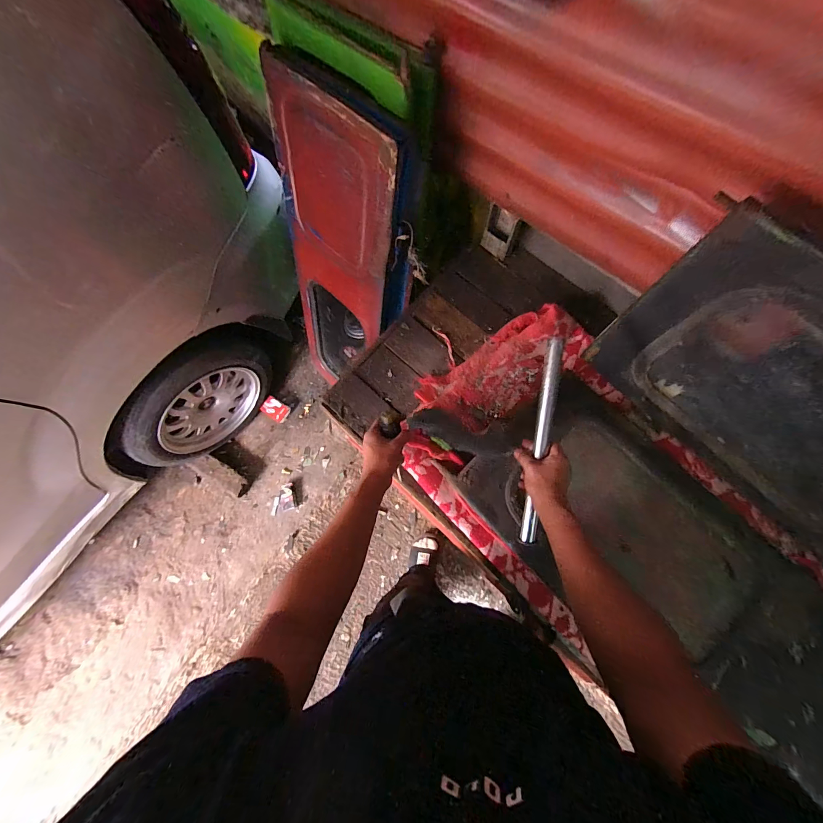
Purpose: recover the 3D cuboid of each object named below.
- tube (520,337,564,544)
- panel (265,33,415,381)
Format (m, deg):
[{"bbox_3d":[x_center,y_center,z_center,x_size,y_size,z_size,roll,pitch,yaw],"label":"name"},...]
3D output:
[{"bbox_3d":[0.209,0.050,0.562,0.023,0.017,0.328,7,95,1],"label":"tube"},{"bbox_3d":[-0.193,-0.346,0.991,0.385,0.941,0.068,42,63,12],"label":"panel"}]

